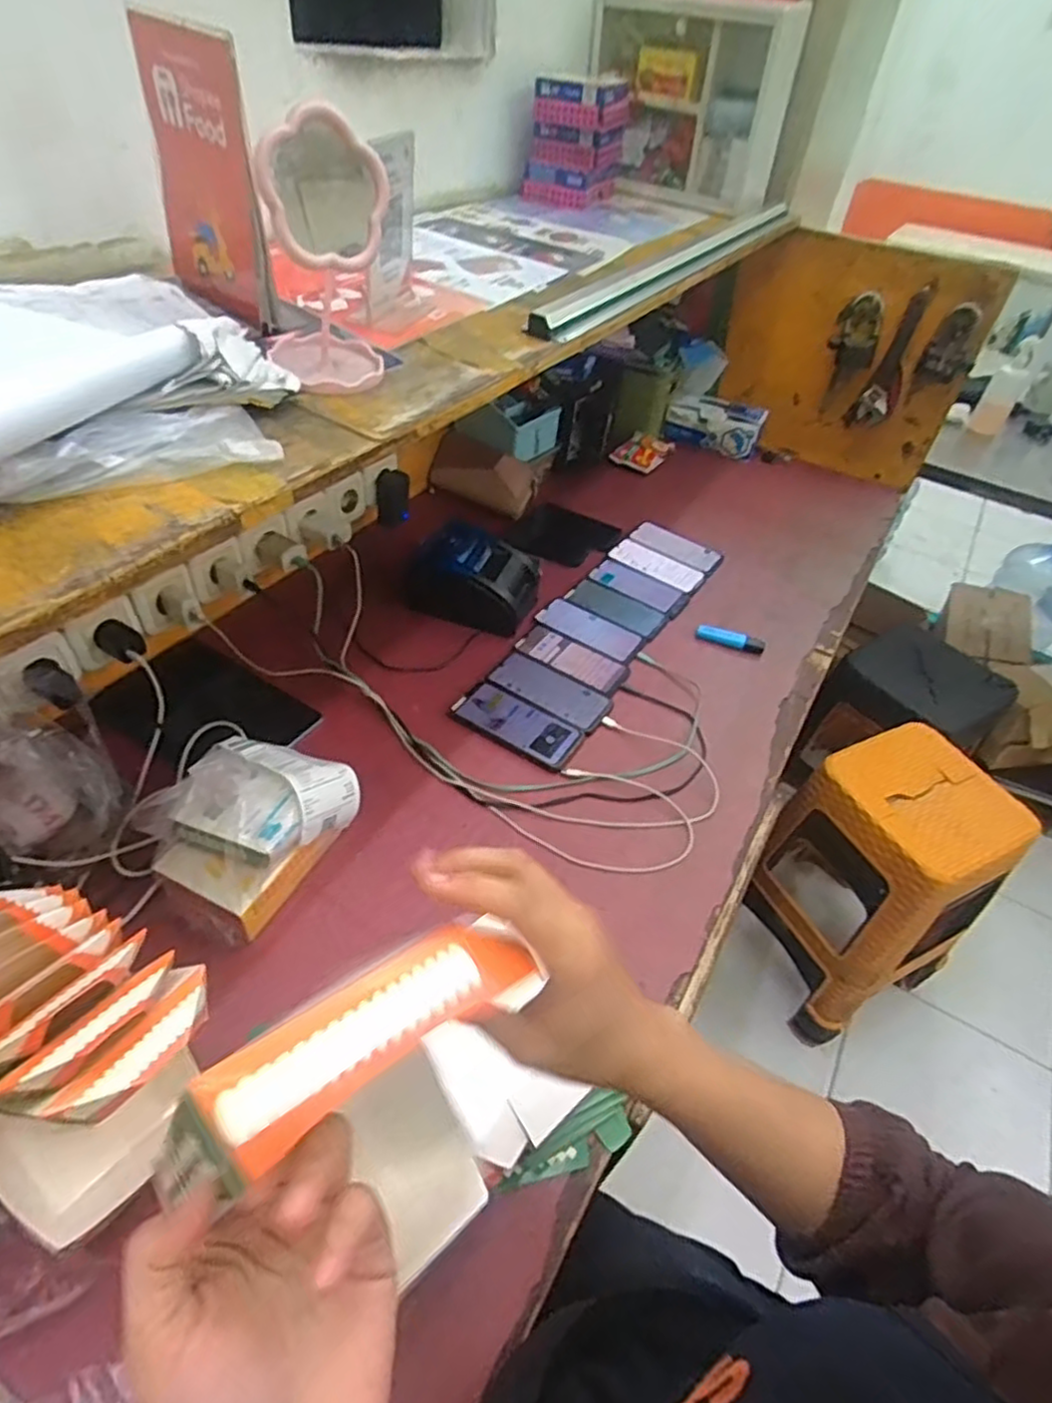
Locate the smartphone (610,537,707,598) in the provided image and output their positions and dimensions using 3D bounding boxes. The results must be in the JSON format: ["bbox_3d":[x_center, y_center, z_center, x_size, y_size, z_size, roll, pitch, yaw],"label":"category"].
[{"bbox_3d":[0.230,-0.238,1.195,0.168,0.008,0.079,32,50,23],"label":"smartphone"}]

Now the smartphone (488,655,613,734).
[{"bbox_3d":[0.032,-0.014,0.952,0.167,0.007,0.075,26,48,18],"label":"smartphone"}]

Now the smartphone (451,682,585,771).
[{"bbox_3d":[-0.008,0.026,0.901,0.167,0.010,0.079,28,49,20],"label":"smartphone"}]

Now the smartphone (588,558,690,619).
[{"bbox_3d":[0.189,-0.191,1.151,0.166,0.008,0.071,32,50,23],"label":"smartphone"}]

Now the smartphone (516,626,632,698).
[{"bbox_3d":[0.067,-0.059,1.007,0.162,0.013,0.068,30,49,21],"label":"smartphone"}]

